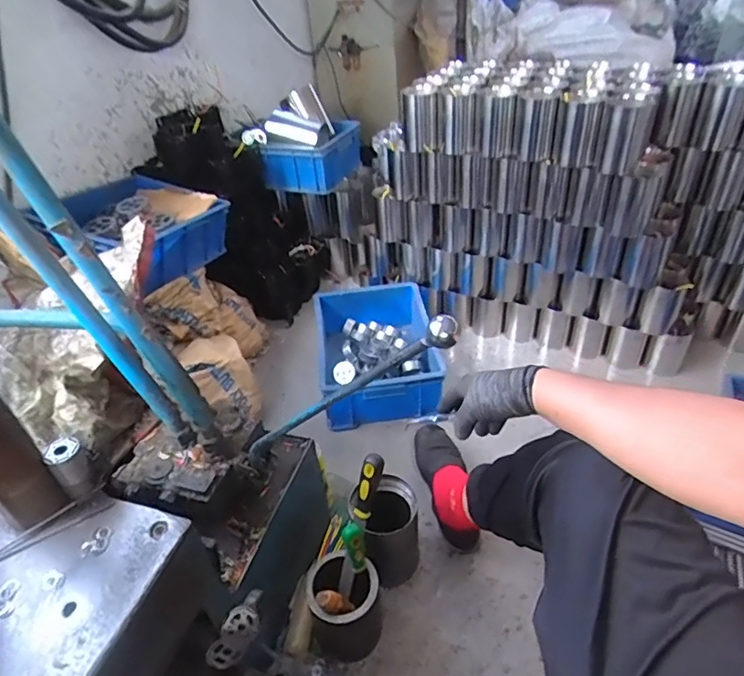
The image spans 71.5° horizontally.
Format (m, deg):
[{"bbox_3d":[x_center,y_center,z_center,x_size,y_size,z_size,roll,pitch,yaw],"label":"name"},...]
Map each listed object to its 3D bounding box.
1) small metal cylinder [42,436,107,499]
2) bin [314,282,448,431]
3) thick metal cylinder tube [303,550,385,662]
[{"bbox_3d":[-0.343,0.148,0.595,0.038,0.062,0.042,26,48,34],"label":"small metal cylinder"},{"bbox_3d":[0.012,0.024,1.350,0.292,0.130,0.393,-9,38,-4],"label":"bin"},{"bbox_3d":[-0.041,0.429,0.839,0.109,0.170,0.109,-4,38,3],"label":"thick metal cylinder tube"}]

